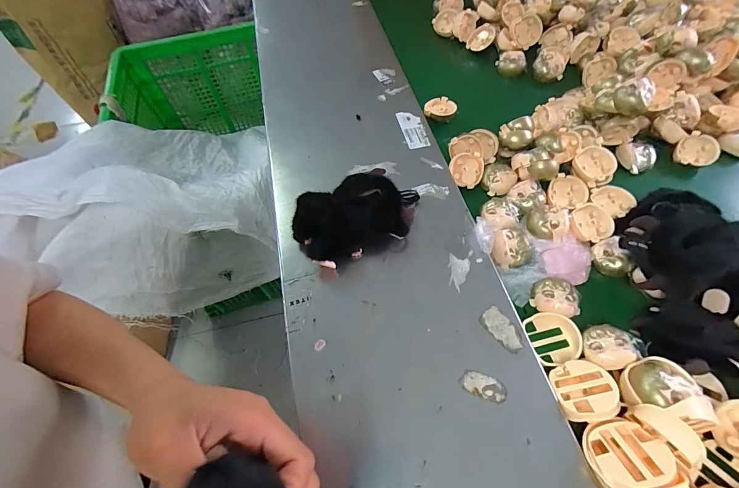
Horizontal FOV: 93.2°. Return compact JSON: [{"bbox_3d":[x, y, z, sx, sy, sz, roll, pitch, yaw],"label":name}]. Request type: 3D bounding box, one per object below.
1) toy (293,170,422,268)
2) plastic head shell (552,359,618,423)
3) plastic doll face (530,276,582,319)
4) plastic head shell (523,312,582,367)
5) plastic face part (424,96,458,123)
[{"bbox_3d":[-0.012,-0.038,0.418,0.158,0.047,0.099,-21,59,-10],"label":"toy"},{"bbox_3d":[0.205,0.141,0.332,0.052,0.023,0.055,-17,33,9],"label":"plastic head shell"},{"bbox_3d":[0.210,0.060,0.391,0.048,0.020,0.041,11,59,11],"label":"plastic doll face"},{"bbox_3d":[0.194,0.098,0.371,0.057,0.019,0.055,-2,58,3],"label":"plastic head shell"},{"bbox_3d":[0.114,-0.213,0.557,0.048,0.018,0.045,-2,58,3],"label":"plastic face part"}]

